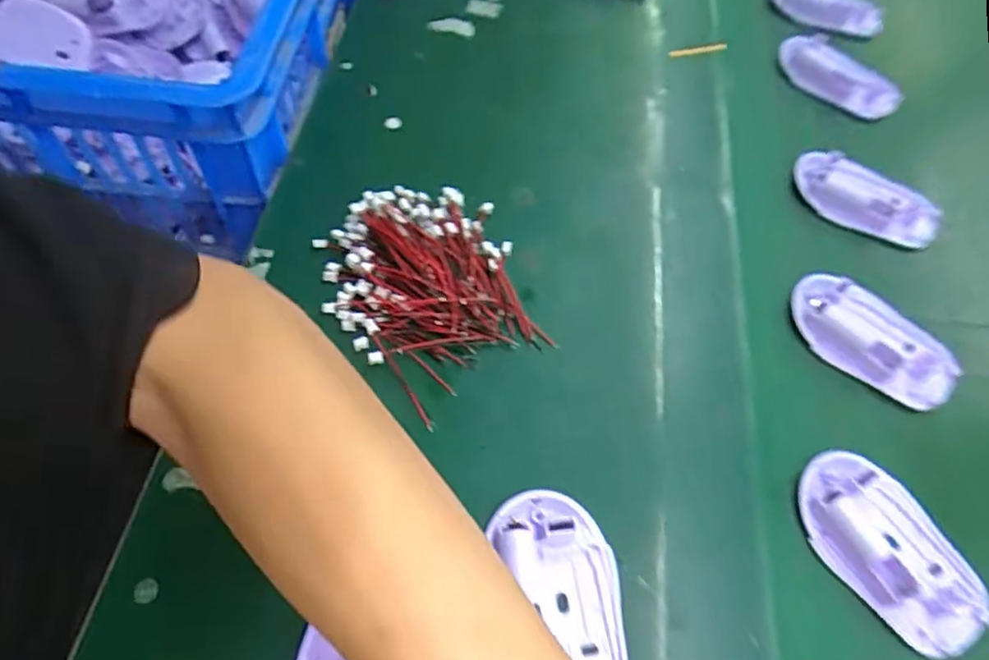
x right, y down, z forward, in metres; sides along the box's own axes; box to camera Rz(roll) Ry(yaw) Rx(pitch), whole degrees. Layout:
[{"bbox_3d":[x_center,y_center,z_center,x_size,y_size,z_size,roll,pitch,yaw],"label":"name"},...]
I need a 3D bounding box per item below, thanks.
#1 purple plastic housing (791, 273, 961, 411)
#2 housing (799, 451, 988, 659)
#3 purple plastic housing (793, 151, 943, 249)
[{"bbox_3d":[0.224,0.005,0.374,0.097,0.023,0.052,32,62,17],"label":"purple plastic housing"},{"bbox_3d":[0.193,0.105,0.308,0.055,0.021,0.096,-35,65,-22],"label":"housing"},{"bbox_3d":[0.251,-0.088,0.429,0.097,0.014,0.051,28,61,15],"label":"purple plastic housing"}]

